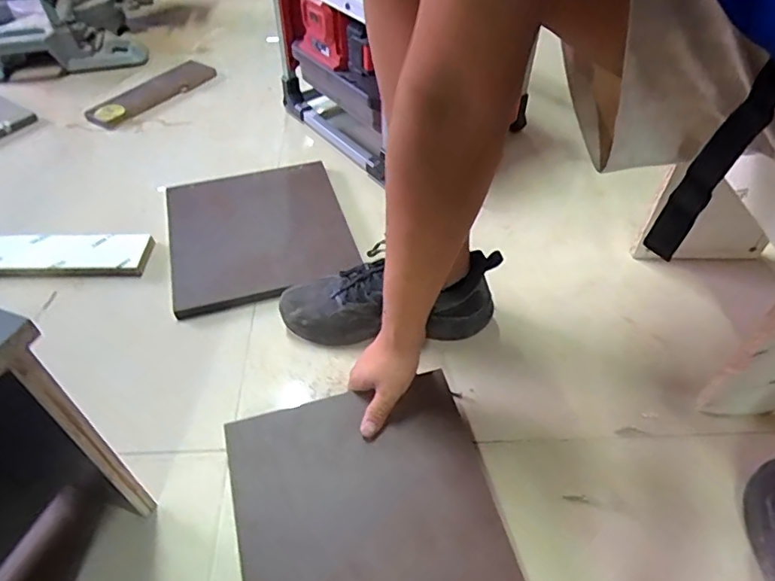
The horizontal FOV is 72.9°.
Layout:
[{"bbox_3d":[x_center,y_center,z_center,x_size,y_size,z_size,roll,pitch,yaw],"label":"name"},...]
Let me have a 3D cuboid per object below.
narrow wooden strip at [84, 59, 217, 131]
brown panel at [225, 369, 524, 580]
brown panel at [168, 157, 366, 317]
[{"bbox_3d":[-0.539,-0.467,1.215,0.120,0.018,0.319,22,51,18],"label":"narrow wooden strip"},{"bbox_3d":[-0.016,0.244,0.535,0.257,0.016,0.293,-13,55,-11],"label":"brown panel"},{"bbox_3d":[-0.214,-0.103,0.874,0.280,0.030,0.308,-13,49,-12],"label":"brown panel"}]

